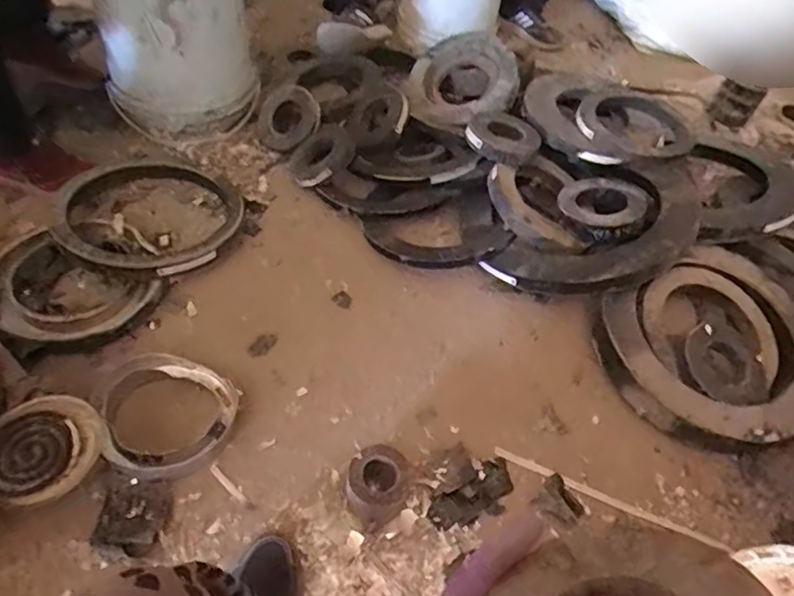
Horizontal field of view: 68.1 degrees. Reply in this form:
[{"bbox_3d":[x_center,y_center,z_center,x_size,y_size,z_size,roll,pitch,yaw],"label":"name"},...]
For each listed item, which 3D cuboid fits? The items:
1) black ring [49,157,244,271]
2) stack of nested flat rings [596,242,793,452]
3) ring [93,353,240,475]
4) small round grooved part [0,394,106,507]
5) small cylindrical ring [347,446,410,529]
[{"bbox_3d":[-0.455,-0.159,1.087,0.298,0.056,0.320,11,49,-13],"label":"black ring"},{"bbox_3d":[0.556,0.092,1.016,0.391,0.088,0.338,-23,58,-24],"label":"stack of nested flat rings"},{"bbox_3d":[-0.340,0.161,0.878,0.185,0.046,0.185,4,51,-5],"label":"ring"},{"bbox_3d":[-0.436,0.187,0.720,0.119,0.058,0.124,2,54,-2],"label":"small round grooved part"},{"bbox_3d":[-0.025,0.260,0.811,0.086,0.068,0.095,26,53,14],"label":"small cylindrical ring"}]

